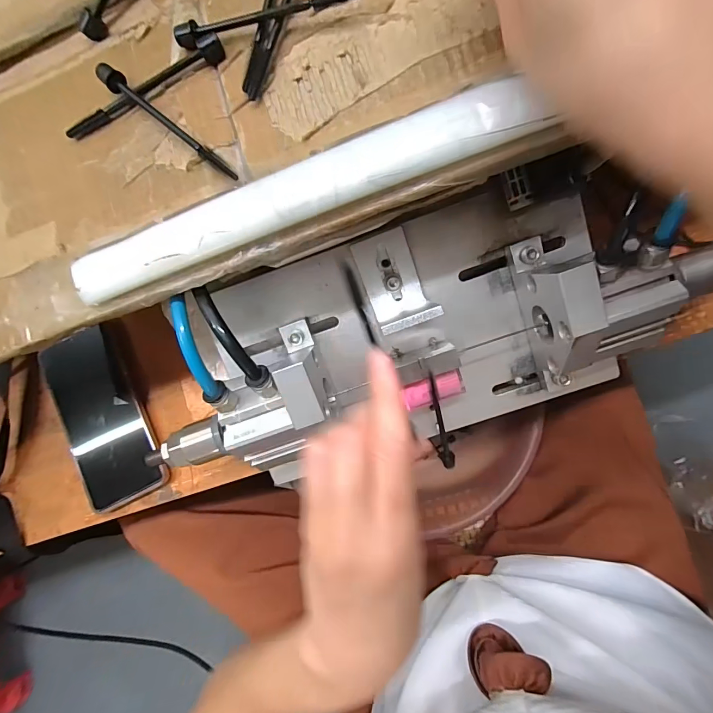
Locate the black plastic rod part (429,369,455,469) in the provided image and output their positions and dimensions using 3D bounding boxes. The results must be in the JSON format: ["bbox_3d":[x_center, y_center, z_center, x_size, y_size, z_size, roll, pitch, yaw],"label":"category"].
[{"bbox_3d":[0.061,0.049,0.277,0.011,0.010,0.096,-12,123,8],"label":"black plastic rod part"}]

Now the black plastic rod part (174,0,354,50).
[{"bbox_3d":[-0.047,-0.176,0.197,0.099,0.010,0.011,-8,87,9],"label":"black plastic rod part"}]

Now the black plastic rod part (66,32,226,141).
[{"bbox_3d":[-0.117,-0.146,0.207,0.099,0.009,0.009,-23,85,7],"label":"black plastic rod part"}]

